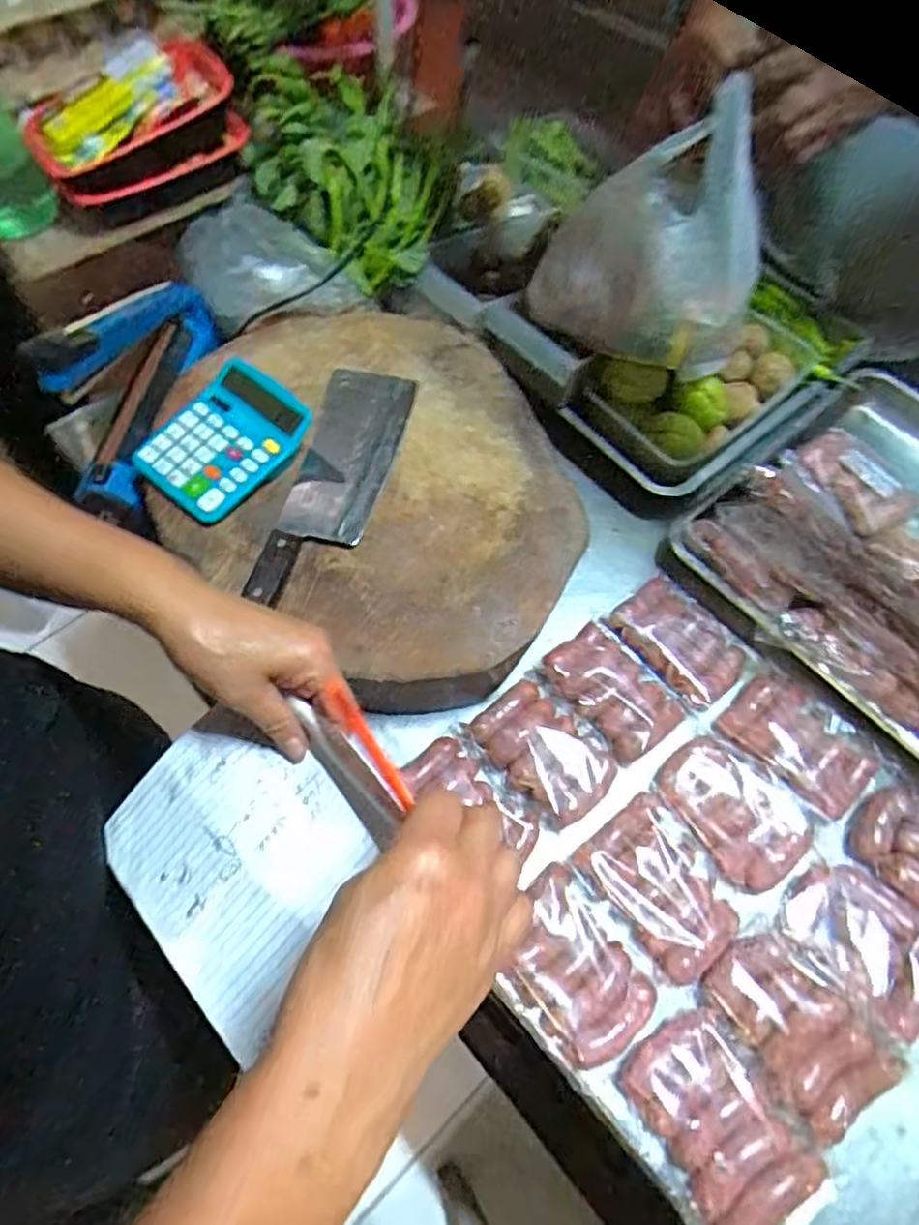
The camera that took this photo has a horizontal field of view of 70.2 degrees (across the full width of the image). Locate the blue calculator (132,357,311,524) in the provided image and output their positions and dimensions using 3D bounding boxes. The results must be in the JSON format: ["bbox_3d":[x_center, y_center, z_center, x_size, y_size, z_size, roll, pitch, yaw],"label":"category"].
[{"bbox_3d":[-0.228,-0.167,0.632,0.118,0.033,0.150,34,68,15],"label":"blue calculator"}]

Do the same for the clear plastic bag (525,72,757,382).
[{"bbox_3d":[0.191,-0.368,0.649,0.210,0.177,0.131,27,66,13],"label":"clear plastic bag"}]

